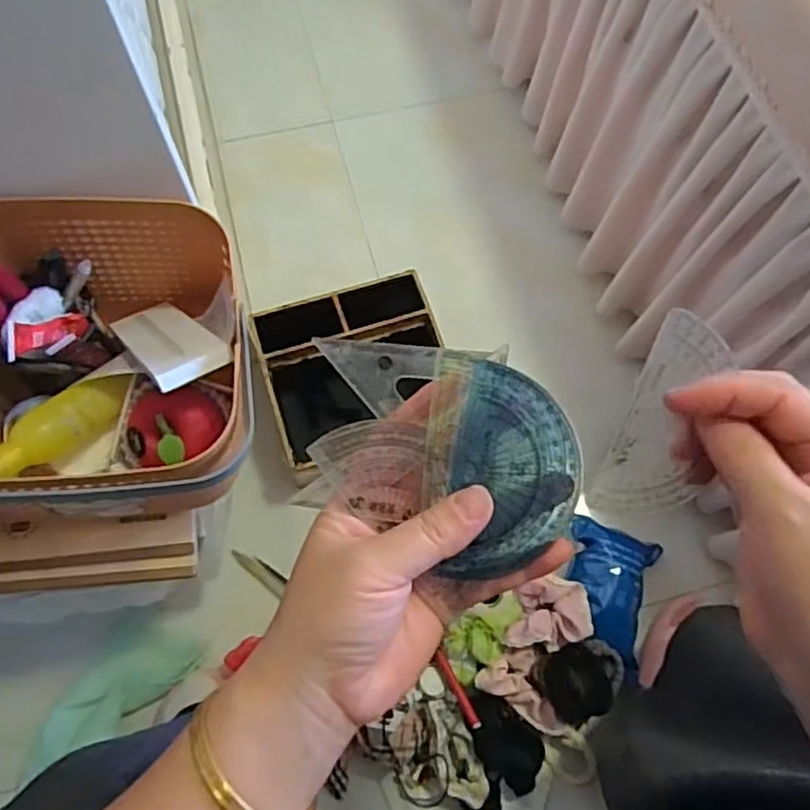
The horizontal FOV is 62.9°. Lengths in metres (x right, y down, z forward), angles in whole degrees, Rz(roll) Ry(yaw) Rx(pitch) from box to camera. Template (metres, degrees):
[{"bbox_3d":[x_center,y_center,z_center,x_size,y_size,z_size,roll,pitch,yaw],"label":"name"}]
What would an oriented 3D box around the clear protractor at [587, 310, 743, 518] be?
[{"bbox_3d":[0.117,0.009,0.294,0.042,0.007,0.092,23,96,-5],"label":"clear protractor"}]

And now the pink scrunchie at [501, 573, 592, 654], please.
[{"bbox_3d":[0.152,0.221,0.700,0.083,0.035,0.078,9,68,2],"label":"pink scrunchie"}]

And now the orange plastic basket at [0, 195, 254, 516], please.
[{"bbox_3d":[-0.244,-0.031,0.530,0.228,0.153,0.230,-4,68,-4],"label":"orange plastic basket"}]

